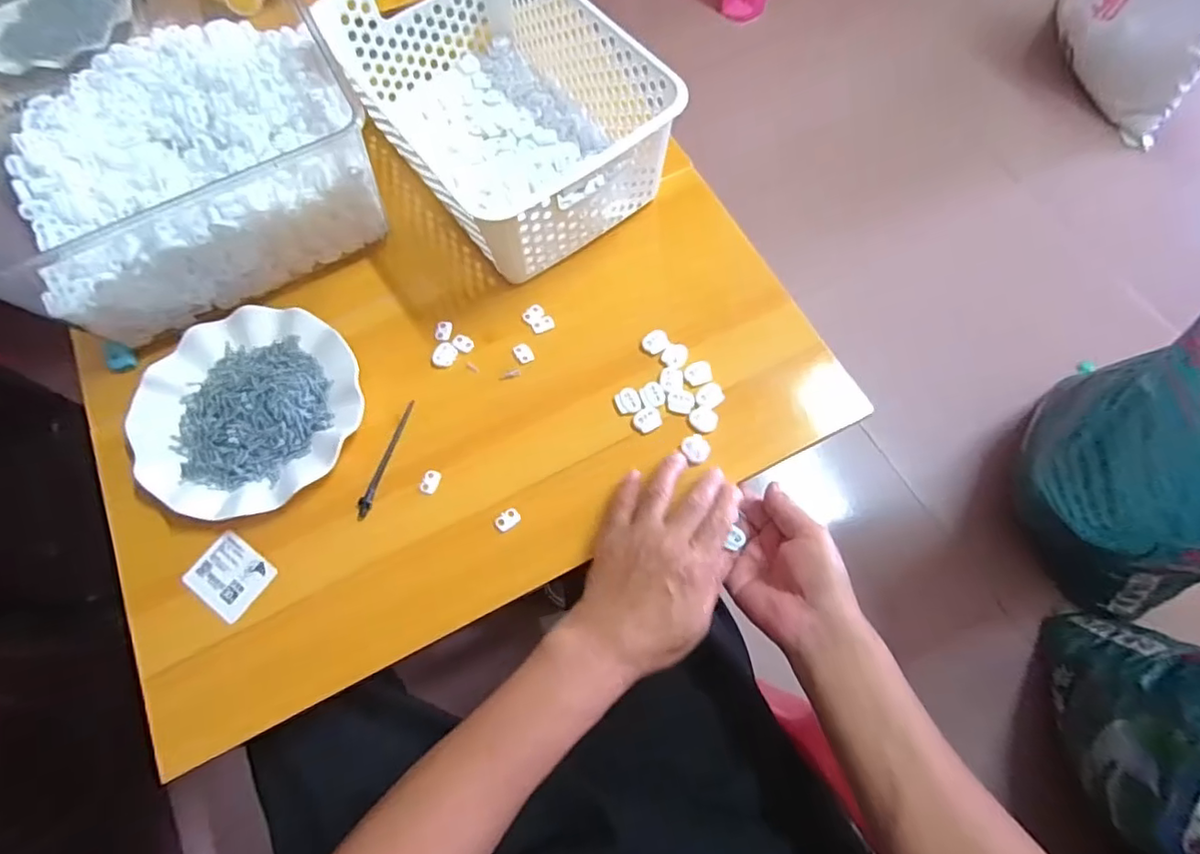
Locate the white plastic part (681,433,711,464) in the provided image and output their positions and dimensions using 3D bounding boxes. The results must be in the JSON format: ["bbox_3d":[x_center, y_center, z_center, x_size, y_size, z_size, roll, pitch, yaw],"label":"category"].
[{"bbox_3d":[0.078,0.017,0.481,0.019,0.005,0.024,-35,72,-11],"label":"white plastic part"}]

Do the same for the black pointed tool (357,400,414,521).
[{"bbox_3d":[-0.178,0.025,0.492,0.010,0.004,0.105,14,70,7],"label":"black pointed tool"}]

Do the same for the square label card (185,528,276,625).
[{"bbox_3d":[-0.289,0.115,0.465,0.059,0.005,0.049,32,69,12],"label":"square label card"}]

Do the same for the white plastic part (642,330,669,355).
[{"bbox_3d":[0.048,-0.075,0.517,0.022,0.004,0.021,-1,69,1],"label":"white plastic part"}]

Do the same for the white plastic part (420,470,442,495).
[{"bbox_3d":[-0.138,0.045,0.485,0.013,0.004,0.020,15,70,7],"label":"white plastic part"}]

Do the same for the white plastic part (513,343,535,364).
[{"bbox_3d":[-0.067,-0.065,0.523,0.016,0.004,0.019,-22,70,-7],"label":"white plastic part"}]

